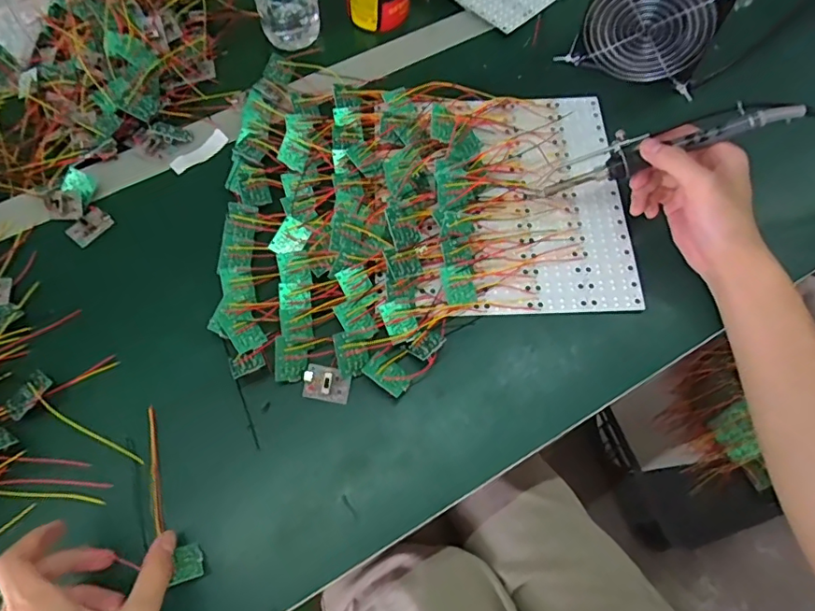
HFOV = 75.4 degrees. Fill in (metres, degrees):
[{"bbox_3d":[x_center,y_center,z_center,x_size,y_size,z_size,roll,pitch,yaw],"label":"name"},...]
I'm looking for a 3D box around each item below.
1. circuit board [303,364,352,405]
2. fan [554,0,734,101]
[{"bbox_3d":[-0.063,0.061,0.415,0.035,0.010,0.025,10,65,5],"label":"circuit board"},{"bbox_3d":[0.234,-0.274,0.505,0.126,0.123,0.054,25,69,11],"label":"fan"}]

